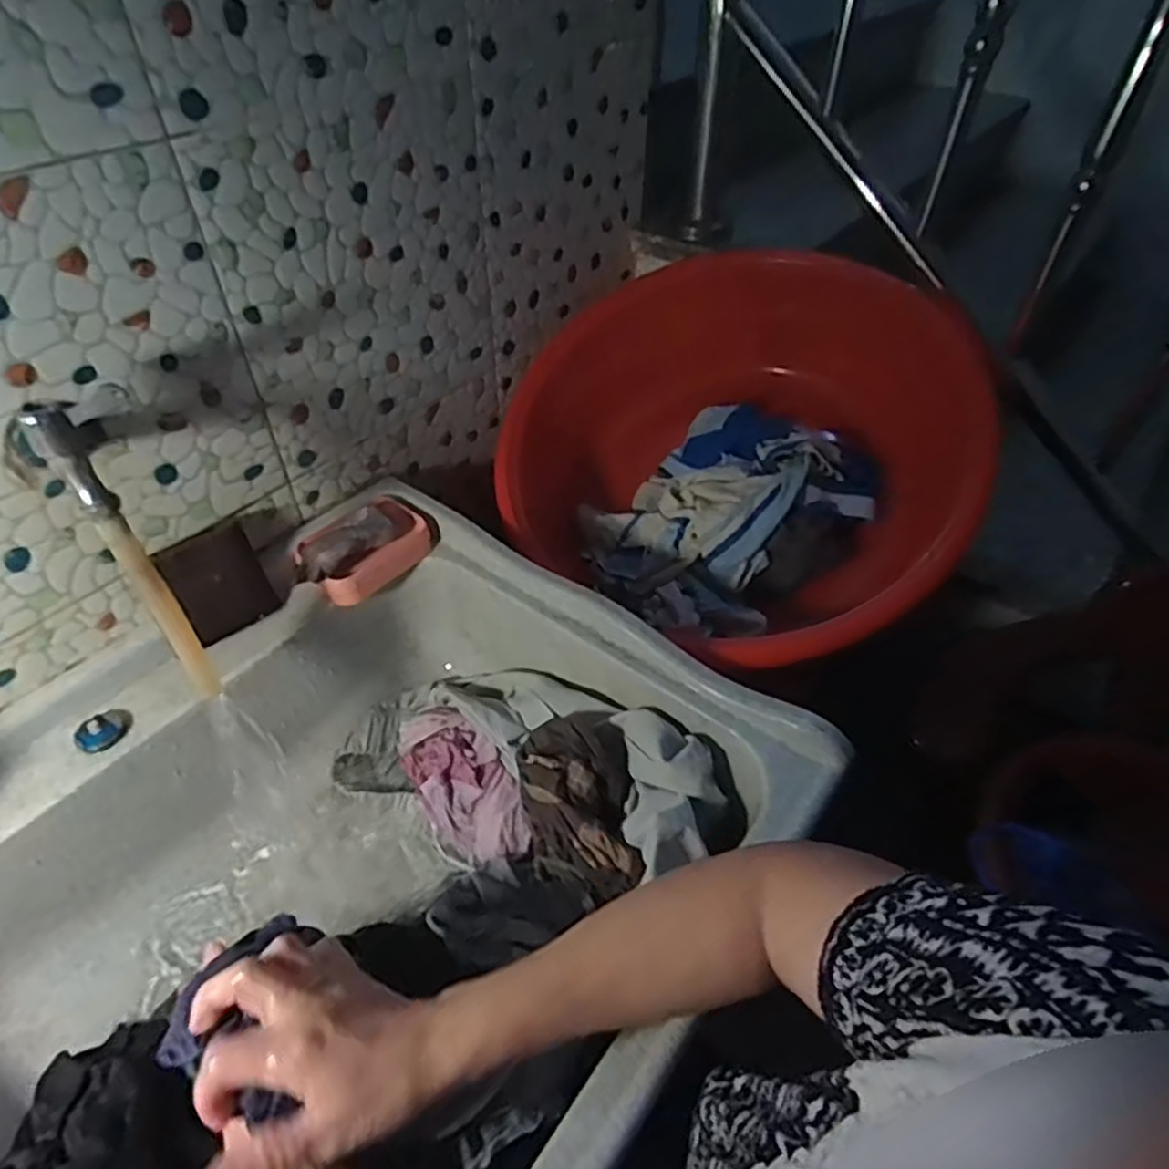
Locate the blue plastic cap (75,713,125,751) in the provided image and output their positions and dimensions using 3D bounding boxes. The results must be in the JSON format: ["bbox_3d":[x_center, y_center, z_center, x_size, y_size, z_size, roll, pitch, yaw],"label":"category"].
[{"bbox_3d":[-0.406,0.123,0.594,0.027,0.014,0.034,30,52,25],"label":"blue plastic cap"}]

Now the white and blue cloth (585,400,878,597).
[{"bbox_3d":[0.164,-0.098,0.862,0.271,0.138,0.253,-30,53,-27],"label":"white and blue cloth"}]

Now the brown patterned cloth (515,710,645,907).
[{"bbox_3d":[-0.006,0.190,0.626,0.095,0.076,0.155,-4,46,-5],"label":"brown patterned cloth"}]

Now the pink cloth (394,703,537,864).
[{"bbox_3d":[-0.120,0.202,0.711,0.099,0.030,0.171,-45,71,7],"label":"pink cloth"}]

